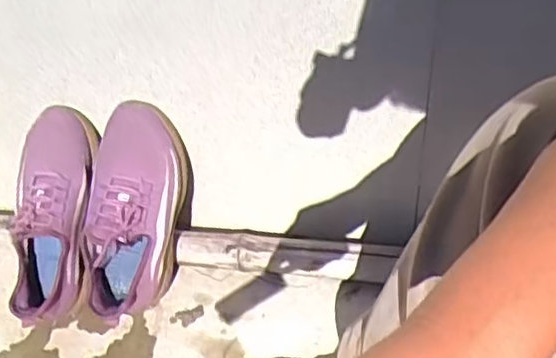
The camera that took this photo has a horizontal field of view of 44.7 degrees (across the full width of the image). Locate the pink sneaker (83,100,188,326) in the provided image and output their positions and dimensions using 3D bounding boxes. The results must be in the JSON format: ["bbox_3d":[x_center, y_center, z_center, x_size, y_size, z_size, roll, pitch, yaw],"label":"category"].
[{"bbox_3d":[-0.160,0.036,0.731,0.088,0.230,0.081,13,14,18],"label":"pink sneaker"}]

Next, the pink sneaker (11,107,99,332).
[{"bbox_3d":[-0.248,0.042,0.746,0.090,0.238,0.089,8,6,14],"label":"pink sneaker"}]

